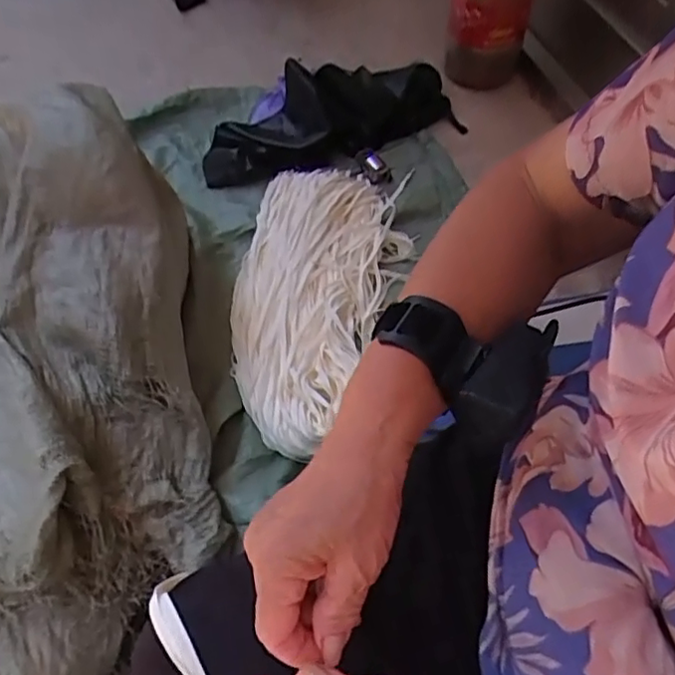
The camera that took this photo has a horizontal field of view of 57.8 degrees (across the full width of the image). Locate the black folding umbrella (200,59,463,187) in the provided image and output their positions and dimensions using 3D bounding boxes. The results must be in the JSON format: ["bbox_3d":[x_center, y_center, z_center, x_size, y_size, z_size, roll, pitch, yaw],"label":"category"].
[{"bbox_3d":[-0.011,-0.450,1.176,0.514,0.165,0.184,-10,57,-10],"label":"black folding umbrella"}]

